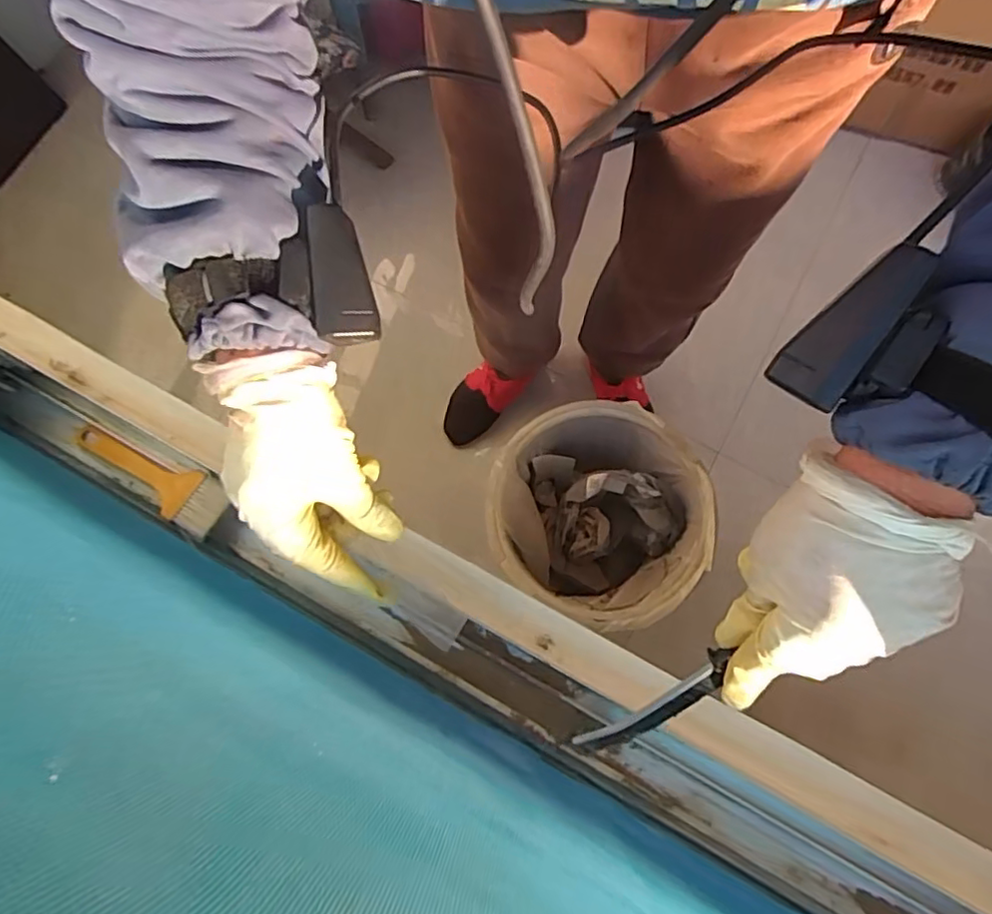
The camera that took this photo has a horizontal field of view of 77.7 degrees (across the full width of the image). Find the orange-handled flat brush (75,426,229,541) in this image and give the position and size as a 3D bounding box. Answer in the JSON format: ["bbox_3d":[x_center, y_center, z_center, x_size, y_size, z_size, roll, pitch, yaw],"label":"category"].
[{"bbox_3d":[-0.267,0.012,0.468,0.145,0.027,0.040,27,76,7],"label":"orange-handled flat brush"}]

